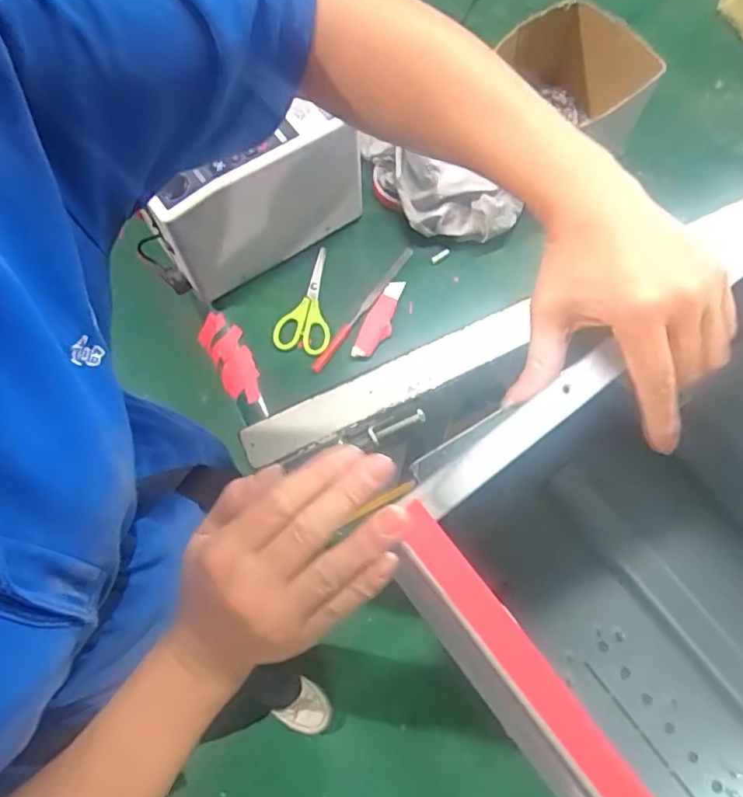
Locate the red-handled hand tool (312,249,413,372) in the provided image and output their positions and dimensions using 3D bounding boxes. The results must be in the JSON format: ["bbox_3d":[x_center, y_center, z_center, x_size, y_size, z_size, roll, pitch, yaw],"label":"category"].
[{"bbox_3d":[-0.008,-0.097,0.617,0.012,0.009,0.175,34,75,11],"label":"red-handled hand tool"}]

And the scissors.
[{"bbox_3d":[-0.068,-0.106,0.618,0.058,0.008,0.122,7,72,3],"label":"scissors"}]

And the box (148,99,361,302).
[{"bbox_3d":[-0.106,-0.192,0.573,0.206,0.143,0.062,-33,75,-10],"label":"box"}]

